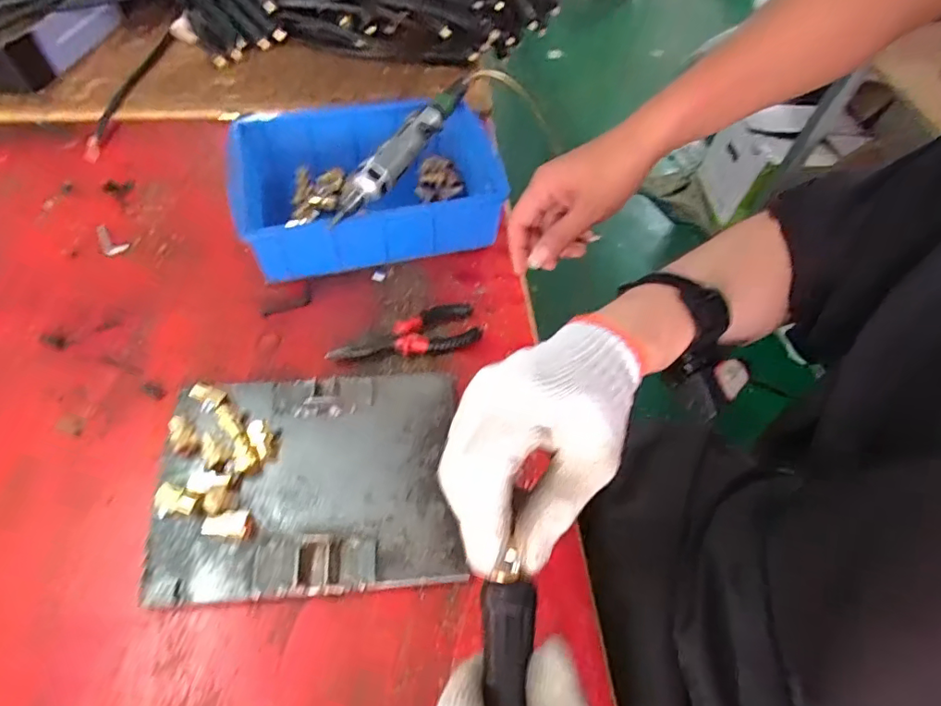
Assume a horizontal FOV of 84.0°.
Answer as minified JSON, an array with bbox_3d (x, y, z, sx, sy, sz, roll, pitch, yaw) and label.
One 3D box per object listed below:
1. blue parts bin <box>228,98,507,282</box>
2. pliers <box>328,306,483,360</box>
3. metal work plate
[{"bbox_3d":[-0.112,-0.201,0.632,0.313,0.091,0.193,-12,59,-12],"label":"blue parts bin"},{"bbox_3d":[-0.067,-0.014,0.551,0.156,0.023,0.052,-18,60,-16],"label":"pliers"},{"bbox_3d":[-0.134,0.107,0.459,0.240,0.027,0.189,-1,57,-6],"label":"metal work plate"}]

